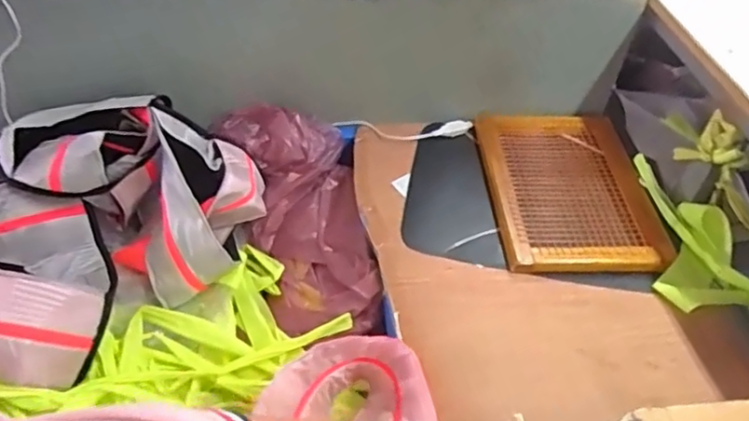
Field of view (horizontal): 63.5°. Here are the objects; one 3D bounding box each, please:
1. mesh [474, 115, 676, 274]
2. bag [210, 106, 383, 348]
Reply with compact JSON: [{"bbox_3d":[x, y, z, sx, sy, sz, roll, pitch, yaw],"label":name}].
[{"bbox_3d":[0.304,-0.041,0.956,0.248,0.023,0.330,1,46,-3],"label":"mesh"},{"bbox_3d":[-0.102,0.011,0.938,0.189,0.110,0.409,-14,65,-16],"label":"bag"}]

